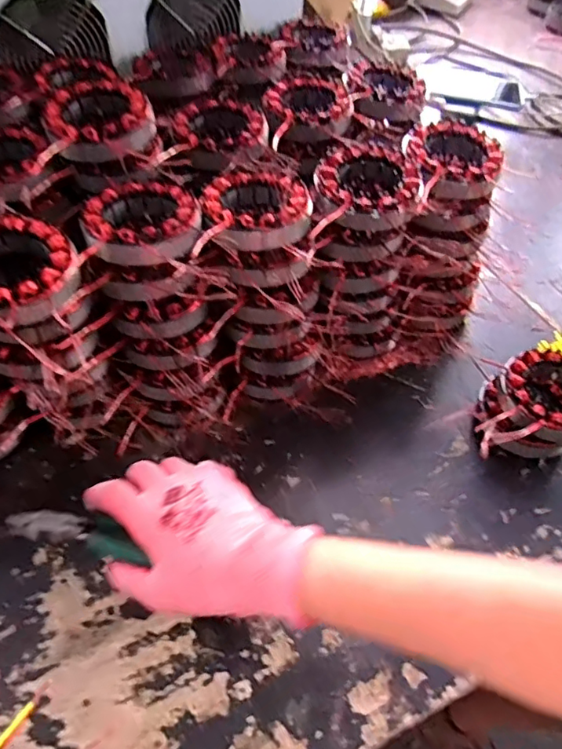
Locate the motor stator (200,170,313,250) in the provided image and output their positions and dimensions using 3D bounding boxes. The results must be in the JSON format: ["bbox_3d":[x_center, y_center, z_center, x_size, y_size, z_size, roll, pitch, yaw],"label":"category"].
[{"bbox_3d":[-0.019,-0.130,0.438,0.083,0.033,0.086,2,50,-4],"label":"motor stator"}]

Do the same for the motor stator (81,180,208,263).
[{"bbox_3d":[-0.104,-0.120,0.412,0.087,0.023,0.085,-2,51,-6],"label":"motor stator"}]

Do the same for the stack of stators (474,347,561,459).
[{"bbox_3d":[0.229,0.031,0.494,0.102,0.062,0.087,-7,51,-11],"label":"stack of stators"}]

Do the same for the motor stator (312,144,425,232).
[{"bbox_3d":[0.073,-0.156,0.459,0.089,0.028,0.089,12,51,5],"label":"motor stator"}]

